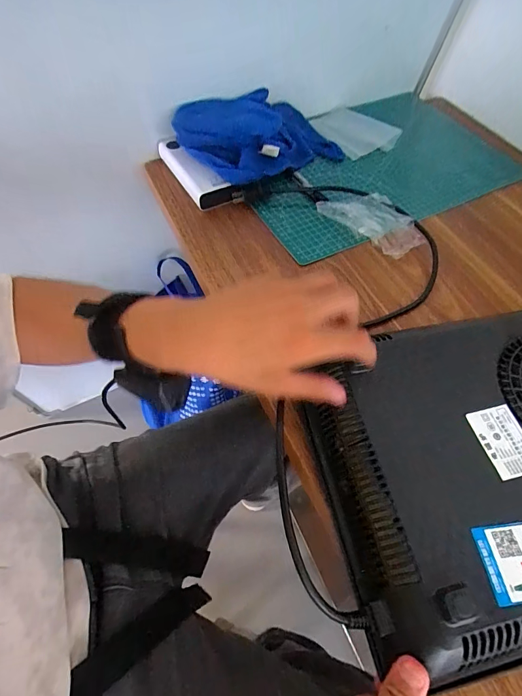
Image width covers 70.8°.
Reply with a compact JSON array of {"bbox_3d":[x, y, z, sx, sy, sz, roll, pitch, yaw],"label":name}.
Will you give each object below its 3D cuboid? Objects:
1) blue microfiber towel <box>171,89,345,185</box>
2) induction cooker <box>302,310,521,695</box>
[{"bbox_3d":[0.001,-0.314,0.546,0.223,0.055,0.133,-26,66,-19],"label":"blue microfiber towel"},{"bbox_3d":[0.208,0.091,0.303,0.311,0.043,0.247,-9,59,-10],"label":"induction cooker"}]

